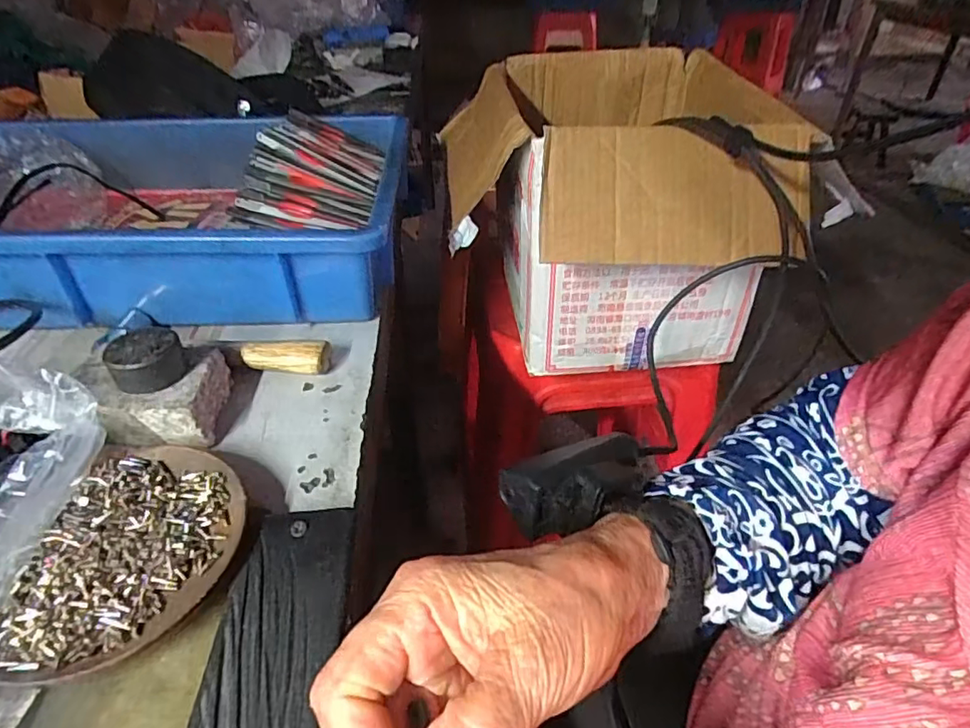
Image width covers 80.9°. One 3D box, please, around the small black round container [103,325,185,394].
[{"bbox_3d":[-0.188,-0.001,0.318,0.036,0.026,0.031,-27,45,-30],"label":"small black round container"}]

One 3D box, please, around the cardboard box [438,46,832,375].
[{"bbox_3d":[0.123,-0.166,0.598,0.300,0.221,0.386,0,38,2],"label":"cardboard box"}]

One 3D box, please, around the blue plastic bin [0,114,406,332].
[{"bbox_3d":[-0.285,-0.138,0.492,0.430,0.079,0.306,-2,38,-2],"label":"blue plastic bin"}]

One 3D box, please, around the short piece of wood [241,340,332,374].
[{"bbox_3d":[-0.130,-0.004,0.371,0.053,0.020,0.020,0,38,1],"label":"short piece of wood"}]

